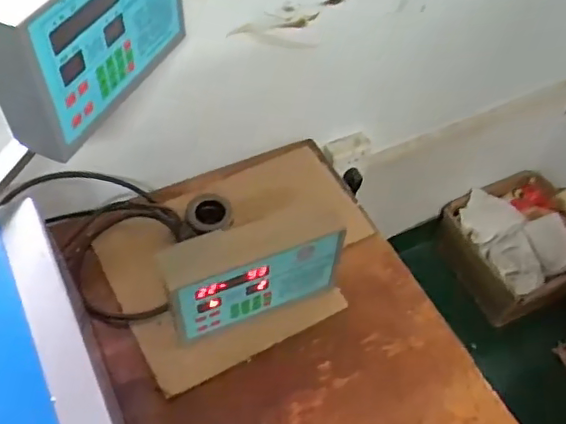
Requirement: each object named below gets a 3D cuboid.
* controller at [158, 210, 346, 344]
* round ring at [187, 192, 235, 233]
[{"bbox_3d":[-0.040,0.075,0.745,0.226,0.151,0.073,-17,57,-17],"label":"controller"},{"bbox_3d":[-0.105,0.000,0.834,0.064,0.012,0.067,2,54,-3],"label":"round ring"}]

